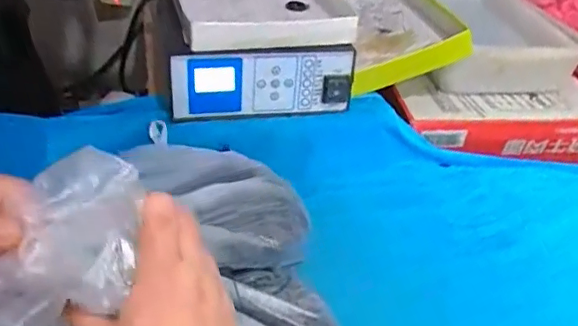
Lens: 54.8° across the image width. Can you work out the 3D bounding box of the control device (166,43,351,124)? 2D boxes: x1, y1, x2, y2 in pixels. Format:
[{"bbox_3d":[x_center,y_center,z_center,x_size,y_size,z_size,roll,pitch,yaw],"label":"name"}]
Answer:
[{"bbox_3d":[-0.029,-0.090,0.633,0.202,0.085,0.027,-4,34,-13],"label":"control device"}]

